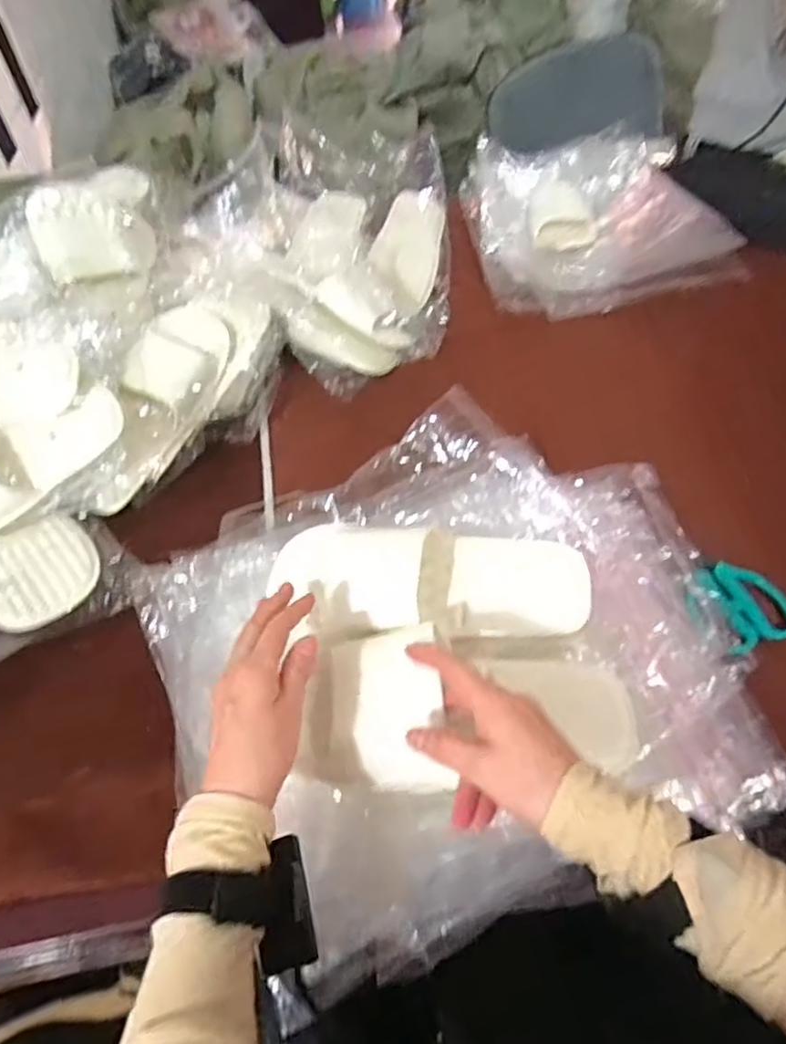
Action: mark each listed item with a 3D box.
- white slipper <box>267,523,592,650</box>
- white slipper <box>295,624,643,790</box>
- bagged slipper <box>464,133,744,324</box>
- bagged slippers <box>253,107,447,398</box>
[{"bbox_3d":[0.025,0.047,0.542,0.275,0.047,0.122,-6,52,0],"label":"white slipper"},{"bbox_3d":[0.055,0.135,0.471,0.247,0.048,0.108,-2,51,-8],"label":"white slipper"},{"bbox_3d":[0.297,-0.483,0.970,0.349,0.079,0.440,-5,52,1],"label":"bagged slipper"},{"bbox_3d":[-0.039,-0.381,0.871,0.233,0.135,0.438,-2,52,3],"label":"bagged slippers"}]

